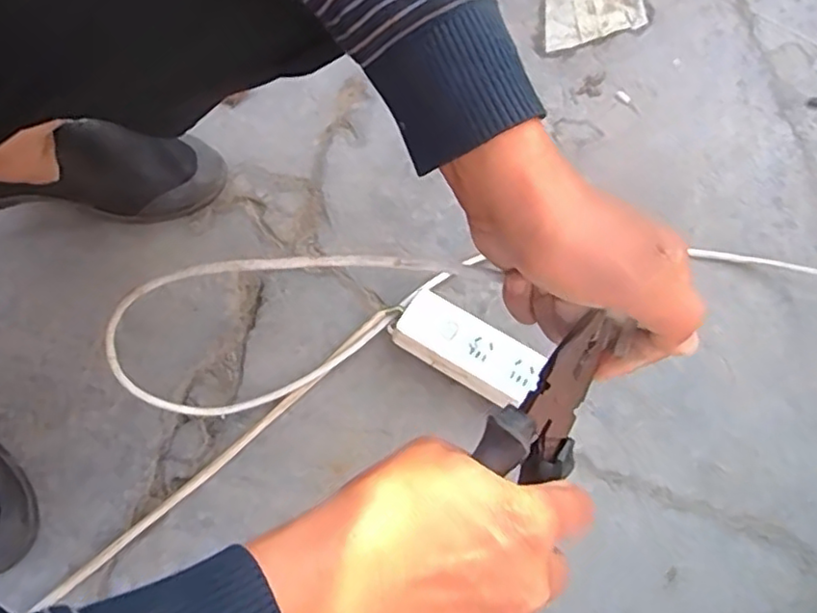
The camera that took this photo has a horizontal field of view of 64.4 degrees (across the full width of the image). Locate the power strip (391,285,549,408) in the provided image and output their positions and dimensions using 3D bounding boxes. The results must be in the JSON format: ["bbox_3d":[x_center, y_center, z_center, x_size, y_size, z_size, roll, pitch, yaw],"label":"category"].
[{"bbox_3d":[0.055,0.042,0.602,0.141,0.043,0.062,32,75,8],"label":"power strip"}]

